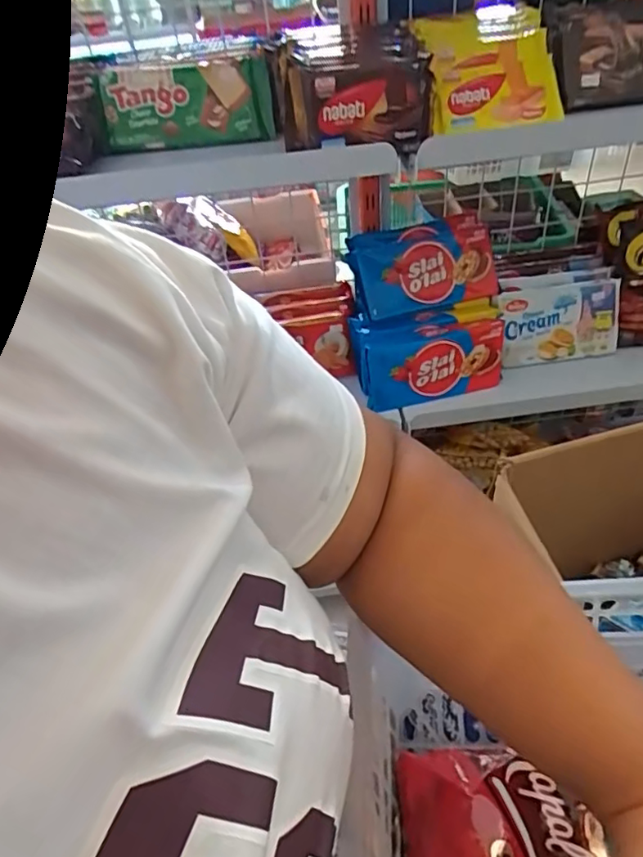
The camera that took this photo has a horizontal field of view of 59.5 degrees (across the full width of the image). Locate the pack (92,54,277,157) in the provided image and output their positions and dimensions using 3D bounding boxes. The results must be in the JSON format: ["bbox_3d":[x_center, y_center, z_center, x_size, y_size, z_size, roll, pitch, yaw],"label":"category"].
[{"bbox_3d":[-0.168,-0.400,0.701,0.207,0.096,0.023,-5,12,3],"label":"pack"}]

